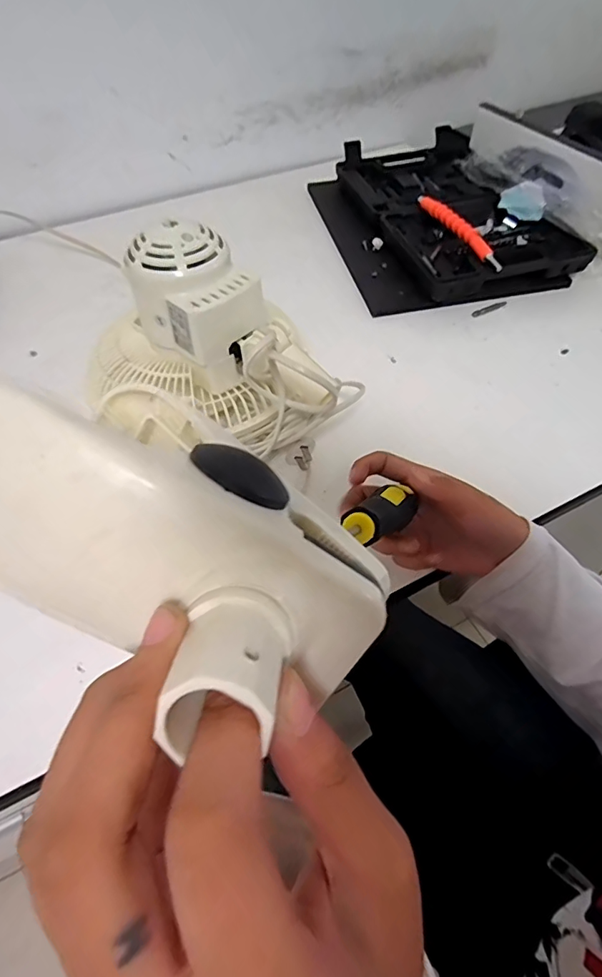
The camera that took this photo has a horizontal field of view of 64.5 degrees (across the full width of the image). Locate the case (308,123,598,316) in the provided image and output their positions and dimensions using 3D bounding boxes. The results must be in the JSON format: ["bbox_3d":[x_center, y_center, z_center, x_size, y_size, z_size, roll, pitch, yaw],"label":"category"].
[{"bbox_3d":[0.175,-0.369,0.642,0.264,0.055,0.351,-10,55,-7],"label":"case"}]

